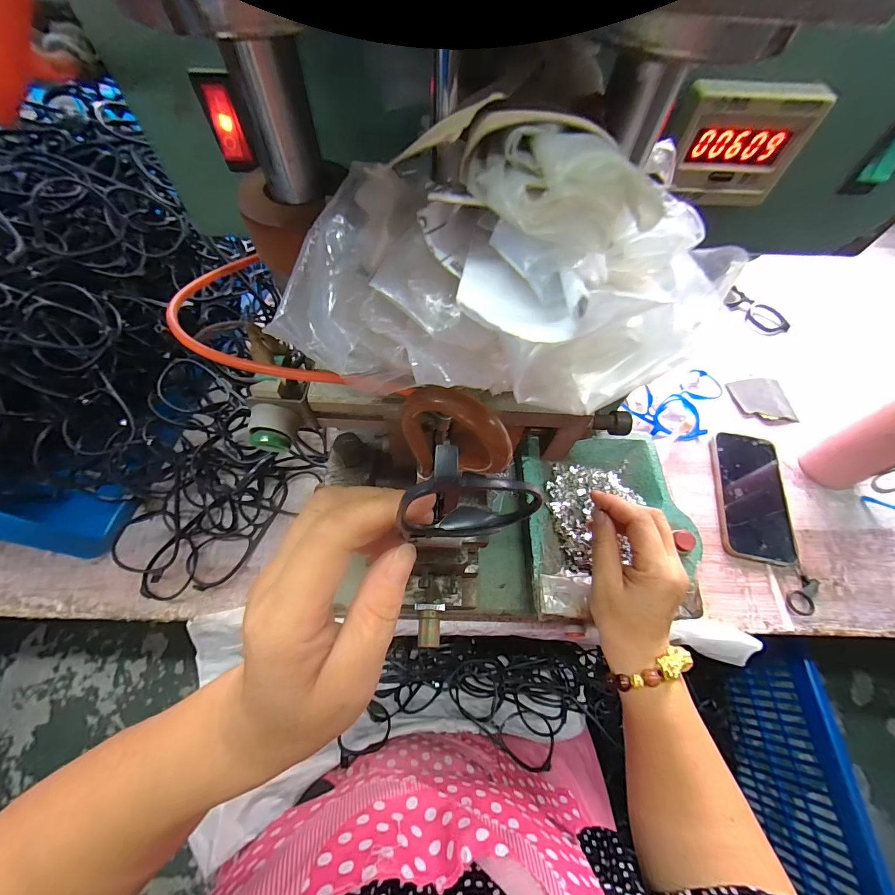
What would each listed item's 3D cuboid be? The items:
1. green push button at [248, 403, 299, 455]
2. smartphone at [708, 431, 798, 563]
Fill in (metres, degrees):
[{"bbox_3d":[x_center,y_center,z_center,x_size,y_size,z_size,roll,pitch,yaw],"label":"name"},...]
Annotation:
[{"bbox_3d":[-0.084,-0.008,0.183,0.021,0.016,0.019,3,61,0],"label":"green push button"},{"bbox_3d":[0.368,0.057,0.453,0.082,0.016,0.155,11,62,5],"label":"smartphone"}]

